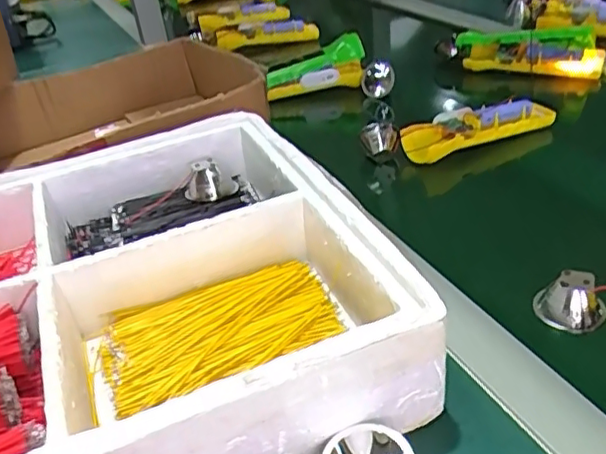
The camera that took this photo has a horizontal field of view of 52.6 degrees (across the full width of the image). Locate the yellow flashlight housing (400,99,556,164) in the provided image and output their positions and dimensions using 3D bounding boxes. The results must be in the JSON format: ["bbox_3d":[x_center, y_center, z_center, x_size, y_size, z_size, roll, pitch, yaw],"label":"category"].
[{"bbox_3d":[0.173,-0.101,0.613,0.163,0.029,0.040,-18,34,-17],"label":"yellow flashlight housing"}]

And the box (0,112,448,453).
[{"bbox_3d":[-0.155,0.058,0.396,0.379,0.085,0.310,-17,34,-15],"label":"box"}]

